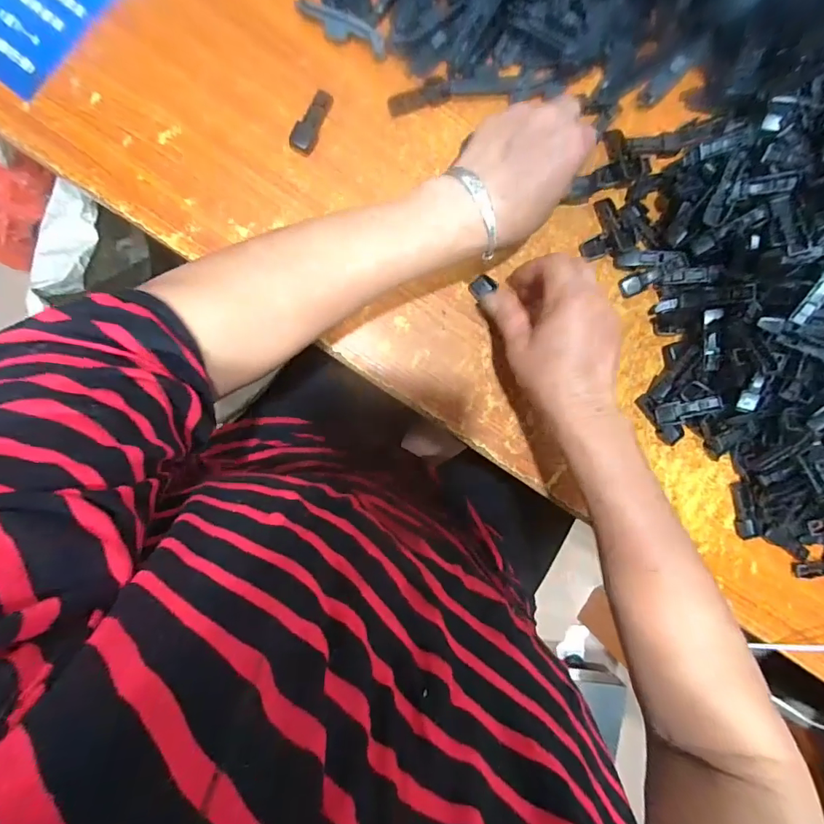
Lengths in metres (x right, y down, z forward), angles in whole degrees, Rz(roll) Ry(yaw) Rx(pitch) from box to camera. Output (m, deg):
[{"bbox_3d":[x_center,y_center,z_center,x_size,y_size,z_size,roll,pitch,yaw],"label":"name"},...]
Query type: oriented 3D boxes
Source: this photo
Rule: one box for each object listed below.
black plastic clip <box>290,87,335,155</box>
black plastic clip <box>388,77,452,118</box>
[{"bbox_3d":[-0.080,-0.231,0.361,0.017,0.012,0.051,24,88,-6],"label":"black plastic clip"},{"bbox_3d":[0.006,-0.257,0.371,0.053,0.006,0.018,-25,93,-5],"label":"black plastic clip"}]

